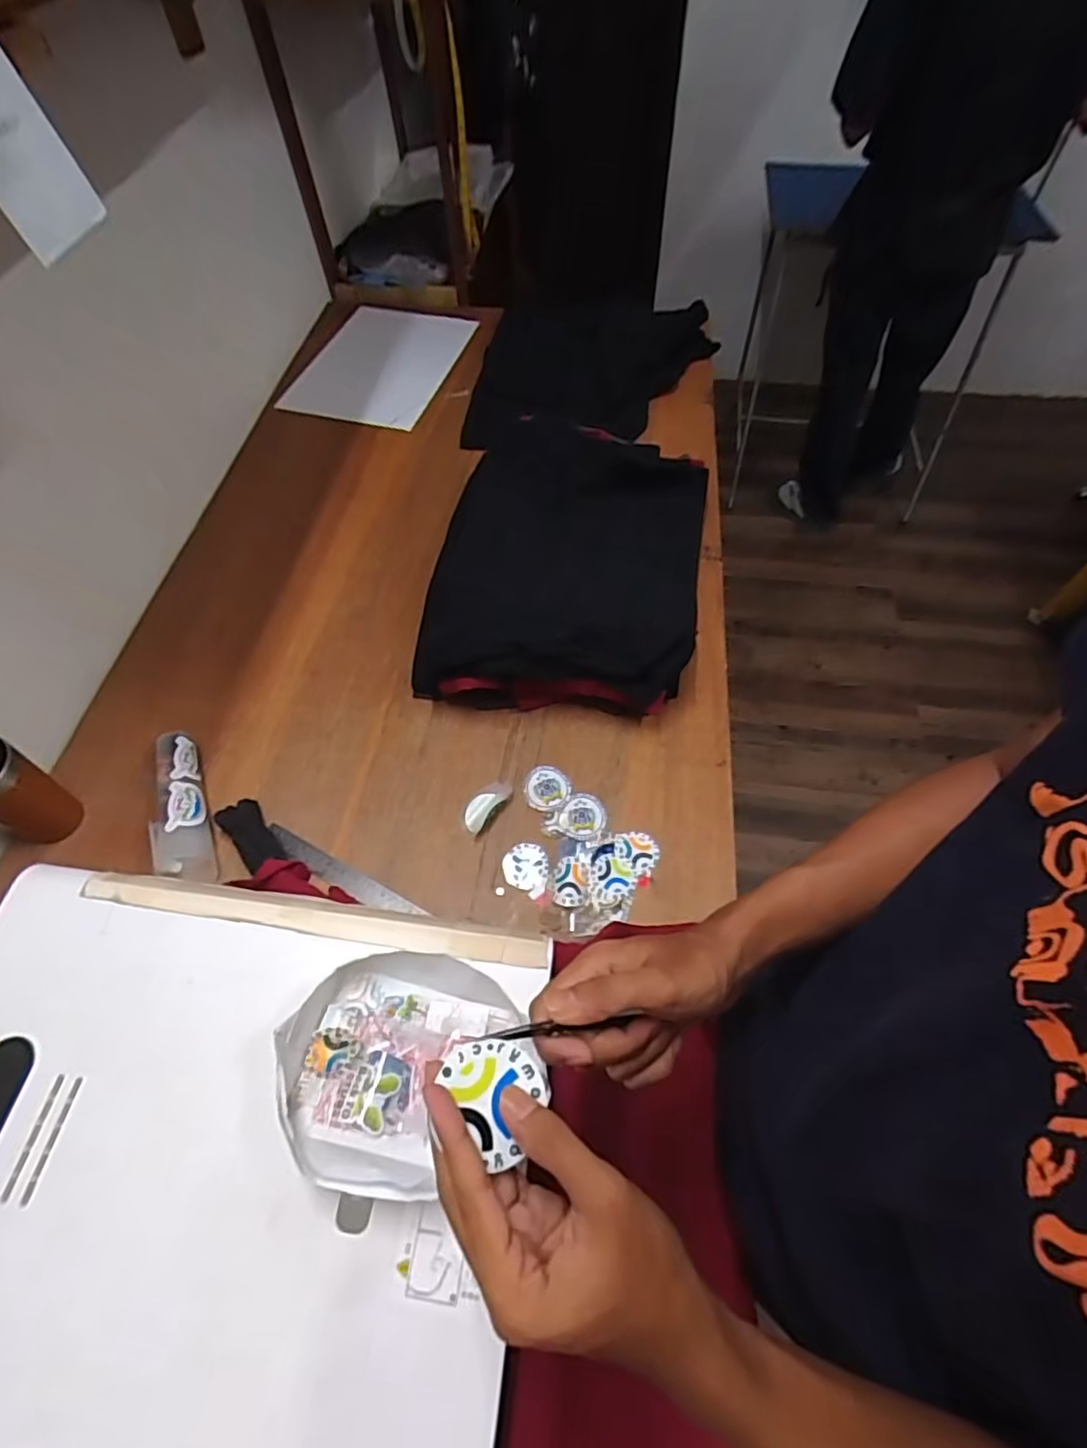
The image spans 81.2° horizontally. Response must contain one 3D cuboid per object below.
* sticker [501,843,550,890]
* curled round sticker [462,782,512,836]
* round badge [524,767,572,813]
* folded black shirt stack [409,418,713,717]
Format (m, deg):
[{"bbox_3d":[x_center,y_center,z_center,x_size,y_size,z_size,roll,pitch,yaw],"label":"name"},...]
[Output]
[{"bbox_3d":[-0.022,0.172,0.766,0.053,0.004,0.056,-1,58,2],"label":"sticker"},{"bbox_3d":[-0.075,0.101,0.800,0.038,0.013,0.078,32,63,21],"label":"curled round sticker"},{"bbox_3d":[0.006,0.082,0.813,0.058,0.005,0.060,-1,57,1],"label":"round badge"},{"bbox_3d":[0.029,-0.241,0.936,0.374,0.126,0.510,9,58,8],"label":"folded black shirt stack"}]

